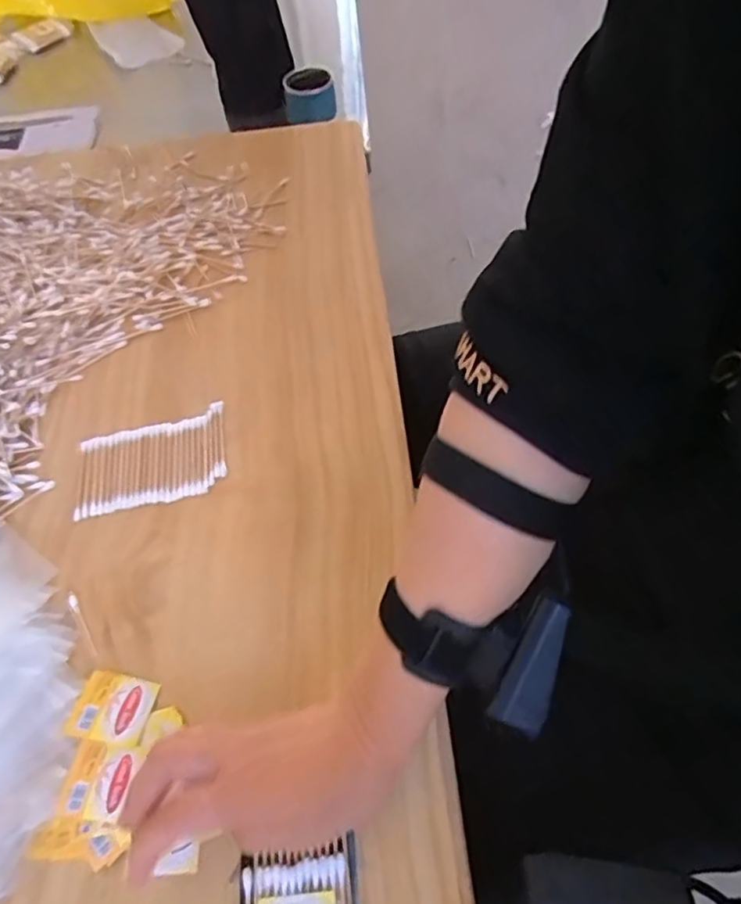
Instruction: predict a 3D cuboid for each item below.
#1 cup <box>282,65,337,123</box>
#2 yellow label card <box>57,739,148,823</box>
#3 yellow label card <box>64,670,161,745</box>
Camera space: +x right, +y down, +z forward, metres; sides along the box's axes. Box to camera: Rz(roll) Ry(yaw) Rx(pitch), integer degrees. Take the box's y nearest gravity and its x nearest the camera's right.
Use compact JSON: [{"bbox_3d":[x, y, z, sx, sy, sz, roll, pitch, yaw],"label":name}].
[{"bbox_3d":[-0.080,-0.467,0.825,0.066,0.050,0.074,-6,57,-1],"label":"cup"},{"bbox_3d":[-0.153,0.186,0.355,0.040,0.005,0.038,2,56,5],"label":"yellow label card"},{"bbox_3d":[-0.155,0.154,0.379,0.046,0.004,0.039,9,46,4],"label":"yellow label card"}]

